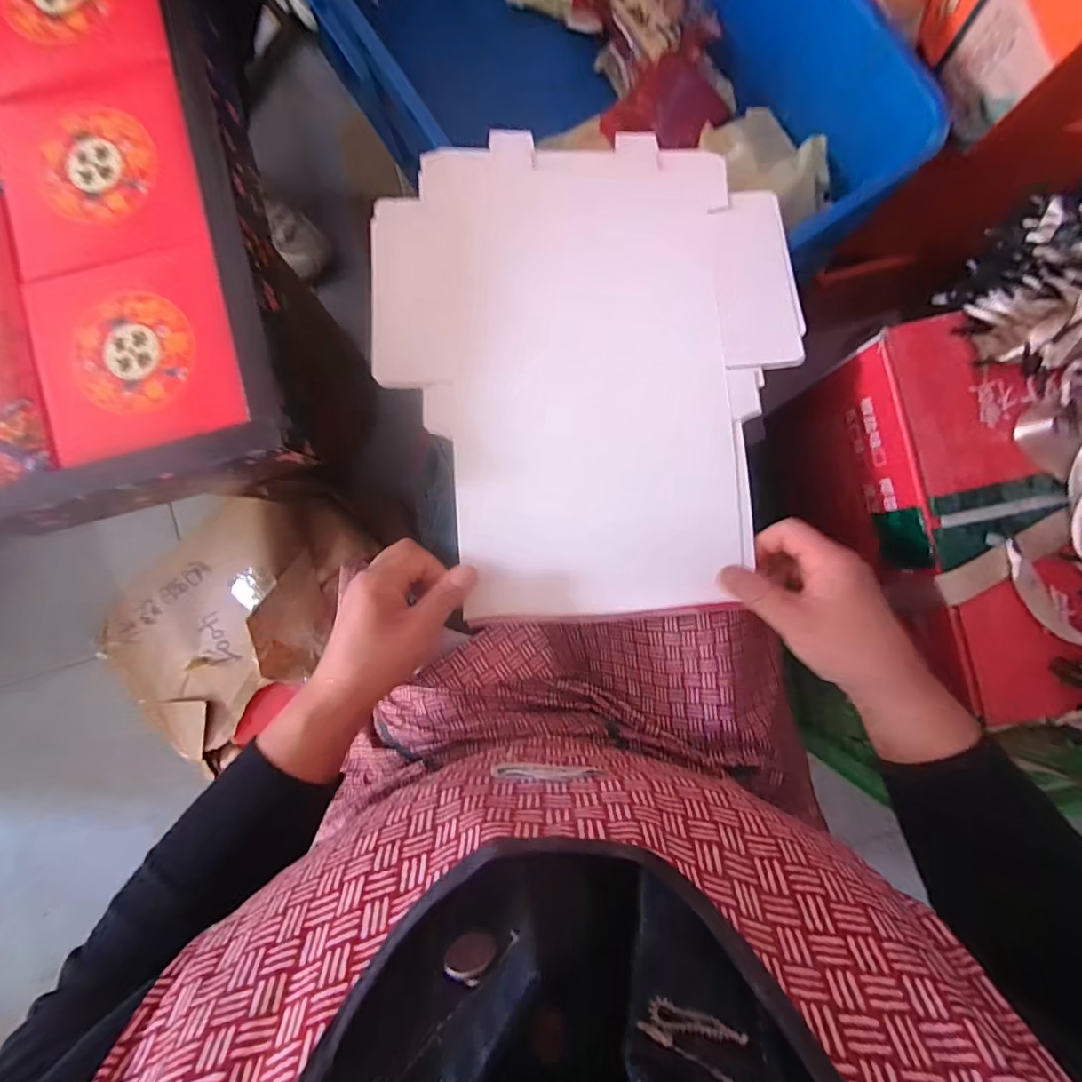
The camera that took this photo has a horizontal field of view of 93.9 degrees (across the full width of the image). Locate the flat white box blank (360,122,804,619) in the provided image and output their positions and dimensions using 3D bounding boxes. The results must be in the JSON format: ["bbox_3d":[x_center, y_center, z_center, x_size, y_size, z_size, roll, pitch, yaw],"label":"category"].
[{"bbox_3d":[0.033,-0.124,0.362,0.286,0.032,0.345,-2,86,1],"label":"flat white box blank"}]

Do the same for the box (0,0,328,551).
[{"bbox_3d":[-0.418,-0.235,0.356,0.460,0.079,0.508,-13,86,1],"label":"box"}]

